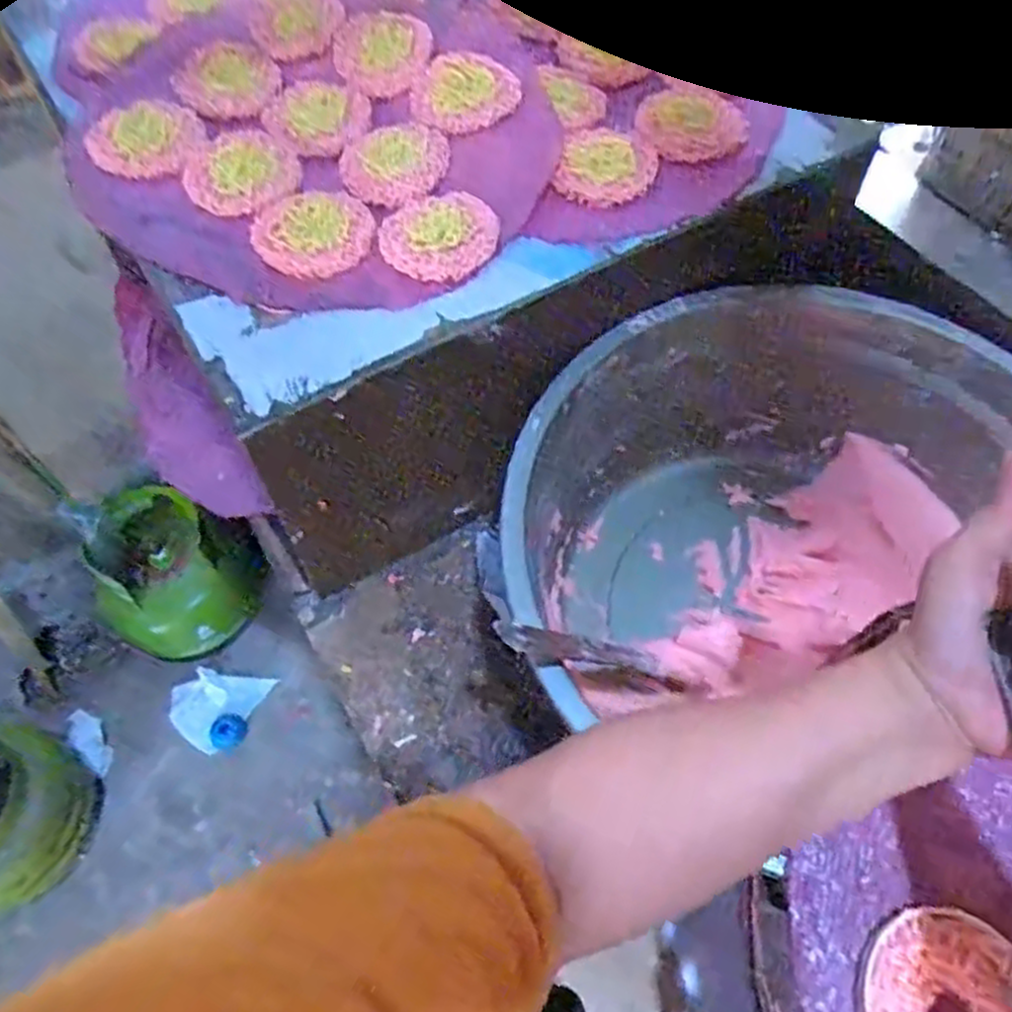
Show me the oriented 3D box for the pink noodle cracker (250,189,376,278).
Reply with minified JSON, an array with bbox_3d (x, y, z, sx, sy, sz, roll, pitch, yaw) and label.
[{"bbox_3d":[-0.128,-0.184,0.505,0.077,0.005,0.072,0,58,1],"label":"pink noodle cracker"}]

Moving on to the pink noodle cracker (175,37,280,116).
[{"bbox_3d":[-0.216,-0.330,0.589,0.074,0.005,0.084,-33,63,-18],"label":"pink noodle cracker"}]

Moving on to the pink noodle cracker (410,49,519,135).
[{"bbox_3d":[-0.031,-0.307,0.563,0.076,0.008,0.079,0,58,1],"label":"pink noodle cracker"}]

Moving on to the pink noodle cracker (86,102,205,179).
[{"bbox_3d":[-0.260,-0.266,0.552,0.078,0.012,0.085,0,58,1],"label":"pink noodle cracker"}]

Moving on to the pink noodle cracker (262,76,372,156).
[{"bbox_3d":[-0.142,-0.295,0.577,0.077,0.008,0.084,0,58,1],"label":"pink noodle cracker"}]

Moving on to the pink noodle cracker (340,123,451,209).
[{"bbox_3d":[-0.078,-0.243,0.537,0.074,0.007,0.080,0,58,1],"label":"pink noodle cracker"}]

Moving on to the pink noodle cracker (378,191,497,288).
[{"bbox_3d":[-0.044,-0.180,0.503,0.071,0.006,0.077,0,58,1],"label":"pink noodle cracker"}]

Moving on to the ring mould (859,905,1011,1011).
[{"bbox_3d":[0.199,0.229,0.339,0.079,0.017,0.088,-3,58,-1],"label":"ring mould"}]

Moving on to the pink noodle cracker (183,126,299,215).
[{"bbox_3d":[-0.189,-0.241,0.539,0.078,0.004,0.090,-31,63,-17],"label":"pink noodle cracker"}]

